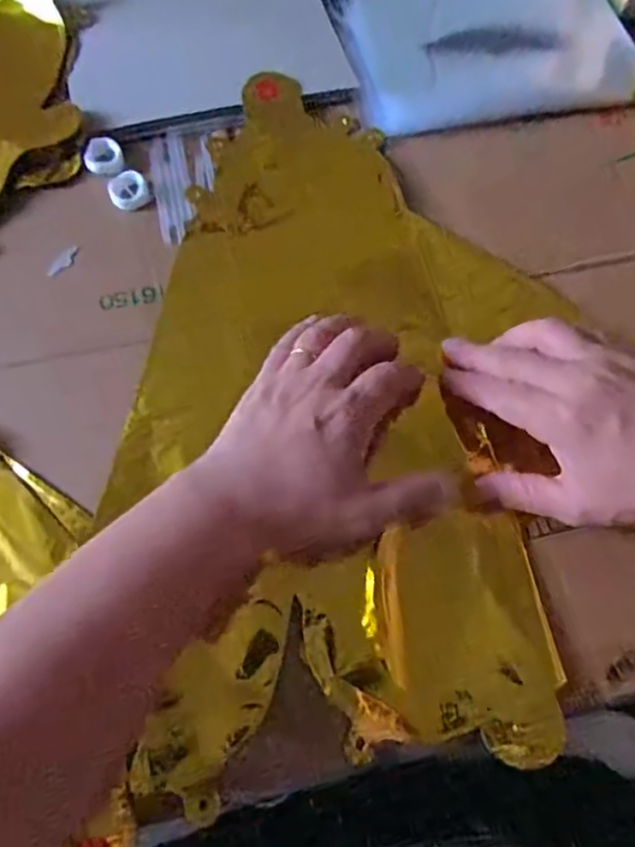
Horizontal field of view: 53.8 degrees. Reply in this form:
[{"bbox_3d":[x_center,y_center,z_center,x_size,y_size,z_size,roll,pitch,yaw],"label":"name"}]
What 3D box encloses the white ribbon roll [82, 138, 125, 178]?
[{"bbox_3d":[-0.150,-0.187,0.436,0.029,0.007,0.025,32,69,12],"label":"white ribbon roll"}]

